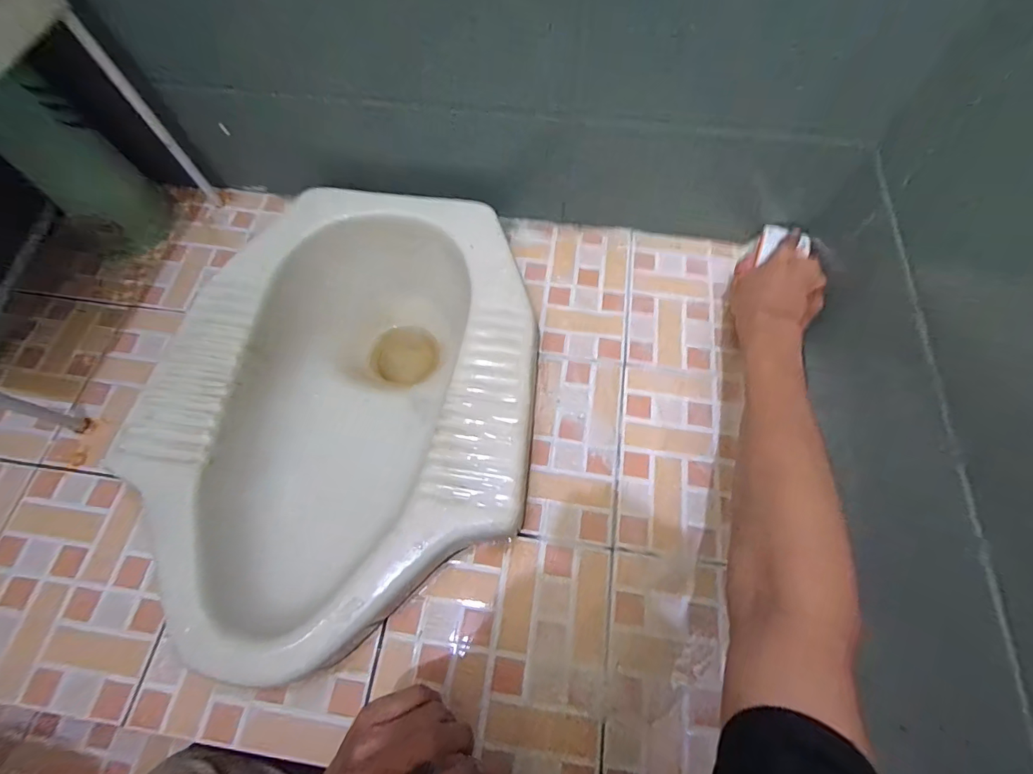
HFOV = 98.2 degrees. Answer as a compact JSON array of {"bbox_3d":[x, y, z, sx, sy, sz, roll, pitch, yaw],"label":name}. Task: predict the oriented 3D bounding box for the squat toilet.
[{"bbox_3d":[-0.179,0.025,0.522,0.384,0.169,0.492,4,68,3],"label":"squat toilet"}]

